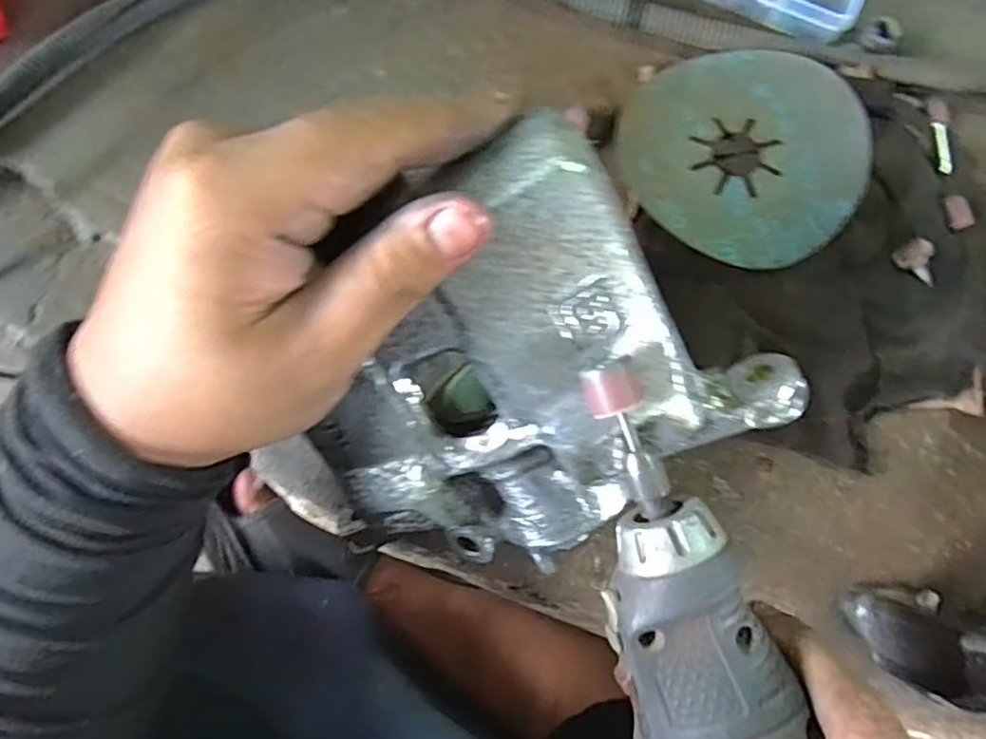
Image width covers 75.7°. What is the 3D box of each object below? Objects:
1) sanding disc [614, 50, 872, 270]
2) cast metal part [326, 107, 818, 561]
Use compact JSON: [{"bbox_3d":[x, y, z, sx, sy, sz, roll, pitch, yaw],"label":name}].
[{"bbox_3d":[0.114,-0.101,0.288,0.106,0.018,0.104,0,80,-1],"label":"sanding disc"},{"bbox_3d":[0.005,0.009,0.201,0.136,0.055,0.119,-40,117,22],"label":"cast metal part"}]

